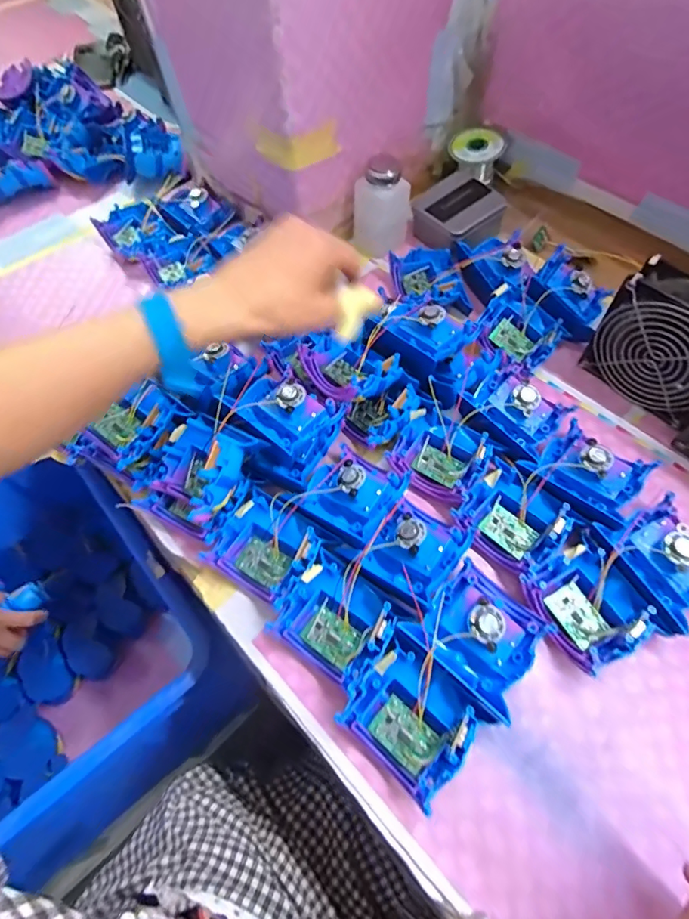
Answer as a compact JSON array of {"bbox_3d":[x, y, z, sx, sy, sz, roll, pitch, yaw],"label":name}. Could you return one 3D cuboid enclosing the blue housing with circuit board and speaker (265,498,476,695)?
[{"bbox_3d":[0.023,0.096,0.379,0.089,0.034,0.151,36,68,19],"label":"blue housing with circuit board and speaker"}]

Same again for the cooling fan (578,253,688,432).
[{"bbox_3d":[0.301,-0.100,0.443,0.050,0.118,0.127,-36,66,-16],"label":"cooling fan"}]

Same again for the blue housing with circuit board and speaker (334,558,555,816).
[{"bbox_3d":[0.077,0.156,0.353,0.092,0.037,0.158,37,68,20],"label":"blue housing with circuit board and speaker"}]

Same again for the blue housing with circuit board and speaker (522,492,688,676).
[{"bbox_3d":[0.223,0.096,0.376,0.146,0.038,0.085,-22,63,-10],"label":"blue housing with circuit board and speaker"}]

